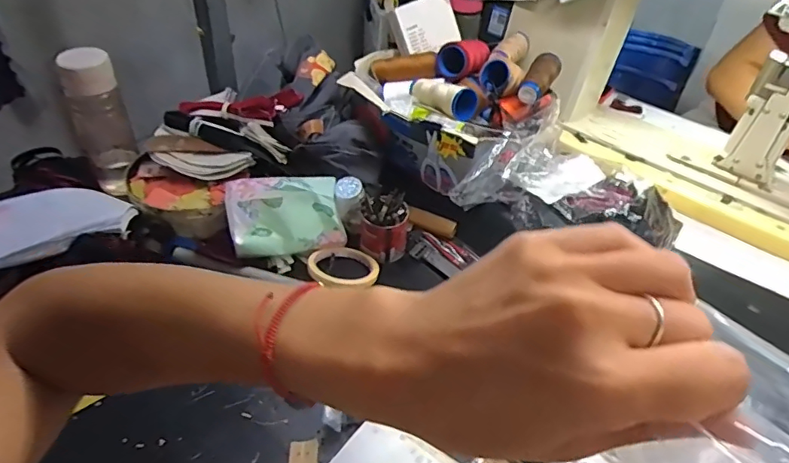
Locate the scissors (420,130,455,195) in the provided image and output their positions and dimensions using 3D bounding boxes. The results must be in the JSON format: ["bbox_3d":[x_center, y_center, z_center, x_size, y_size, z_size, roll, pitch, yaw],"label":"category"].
[{"bbox_3d":[0.062,-0.085,0.695,0.057,0.101,0.010,34,55,17],"label":"scissors"}]

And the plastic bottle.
[{"bbox_3d":[-0.435,-0.158,0.774,0.070,0.213,0.075,-20,47,-24],"label":"plastic bottle"}]

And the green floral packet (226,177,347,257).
[{"bbox_3d":[-0.147,-0.024,0.703,0.148,0.072,0.083,-10,43,-15],"label":"green floral packet"}]

